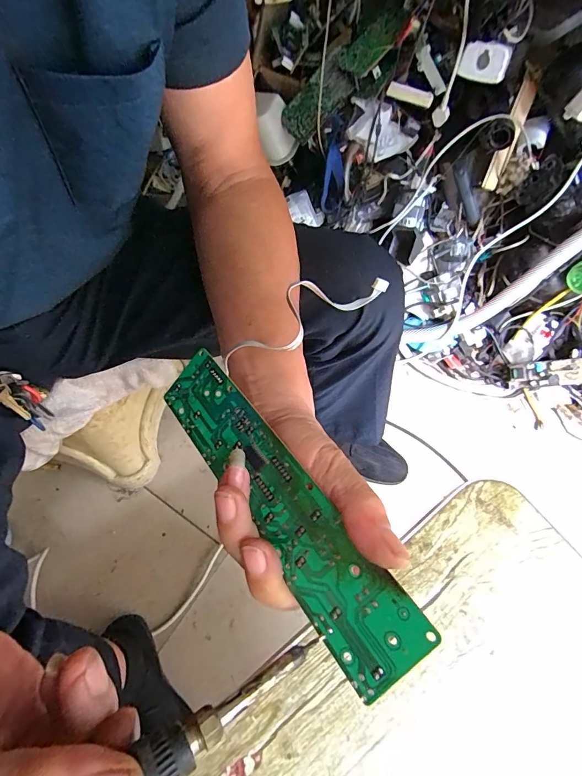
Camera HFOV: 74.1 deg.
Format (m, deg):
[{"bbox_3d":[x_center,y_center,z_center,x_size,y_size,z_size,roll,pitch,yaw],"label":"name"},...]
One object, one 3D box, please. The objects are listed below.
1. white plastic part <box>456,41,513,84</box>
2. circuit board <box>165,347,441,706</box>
[{"bbox_3d":[0.366,-0.616,0.729,0.086,0.059,0.026,19,61,6],"label":"white plastic part"},{"bbox_3d":[-0.013,0.056,0.214,0.045,0.004,0.202,-48,59,10],"label":"circuit board"}]

